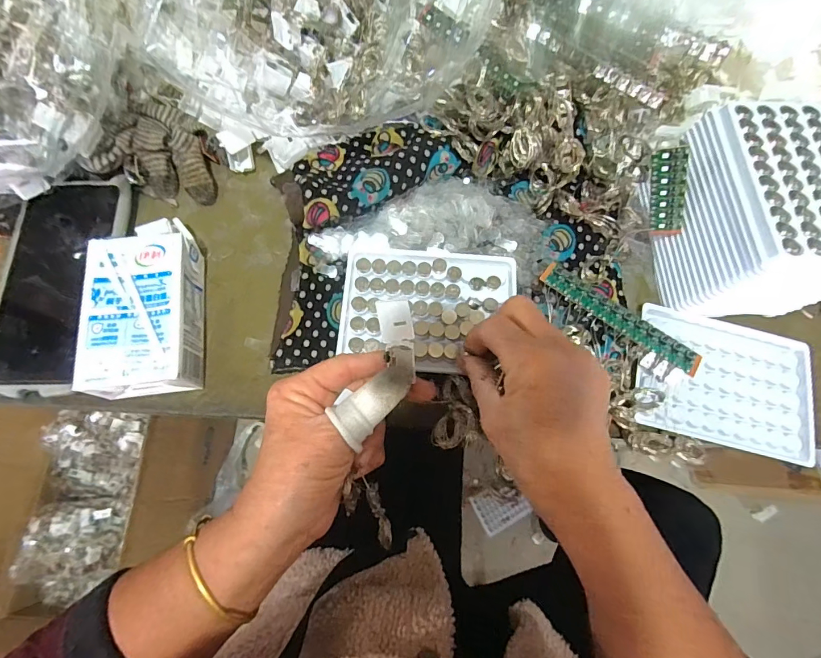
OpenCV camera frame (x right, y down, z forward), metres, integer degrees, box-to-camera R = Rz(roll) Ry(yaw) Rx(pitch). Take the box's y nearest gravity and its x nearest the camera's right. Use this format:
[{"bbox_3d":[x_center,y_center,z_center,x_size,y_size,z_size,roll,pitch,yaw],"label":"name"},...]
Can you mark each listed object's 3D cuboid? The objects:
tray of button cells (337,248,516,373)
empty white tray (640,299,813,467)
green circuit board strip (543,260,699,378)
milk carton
[{"bbox_3d":[0.014,-0.016,0.319,0.127,0.010,0.092,4,72,0],"label":"tray of button cells"},{"bbox_3d":[0.235,0.037,0.319,0.126,0.009,0.096,14,72,3],"label":"empty white tray"},{"bbox_3d":[0.155,-0.007,0.324,0.124,0.017,0.019,37,75,10],"label":"green circuit board strip"},{"bbox_3d":[-0.188,-0.020,0.308,0.062,0.043,0.130,-6,73,-4],"label":"milk carton"}]

